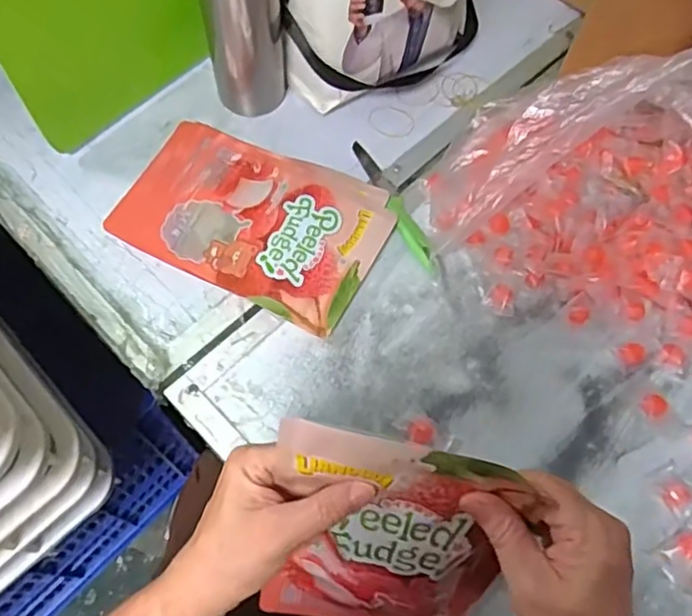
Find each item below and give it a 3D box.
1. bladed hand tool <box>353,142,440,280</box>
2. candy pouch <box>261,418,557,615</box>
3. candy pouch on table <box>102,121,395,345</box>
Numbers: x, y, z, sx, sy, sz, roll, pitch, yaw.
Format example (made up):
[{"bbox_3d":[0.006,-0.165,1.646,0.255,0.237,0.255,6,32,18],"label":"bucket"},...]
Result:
[{"bbox_3d":[0.053,-0.110,0.652,0.023,0.012,0.185,-19,68,-11],"label":"bladed hand tool"},{"bbox_3d":[0.024,0.160,0.394,0.144,0.200,0.022,12,36,4],"label":"candy pouch"},{"bbox_3d":[-0.094,-0.094,0.637,0.257,0.023,0.170,25,67,9],"label":"candy pouch on table"}]

